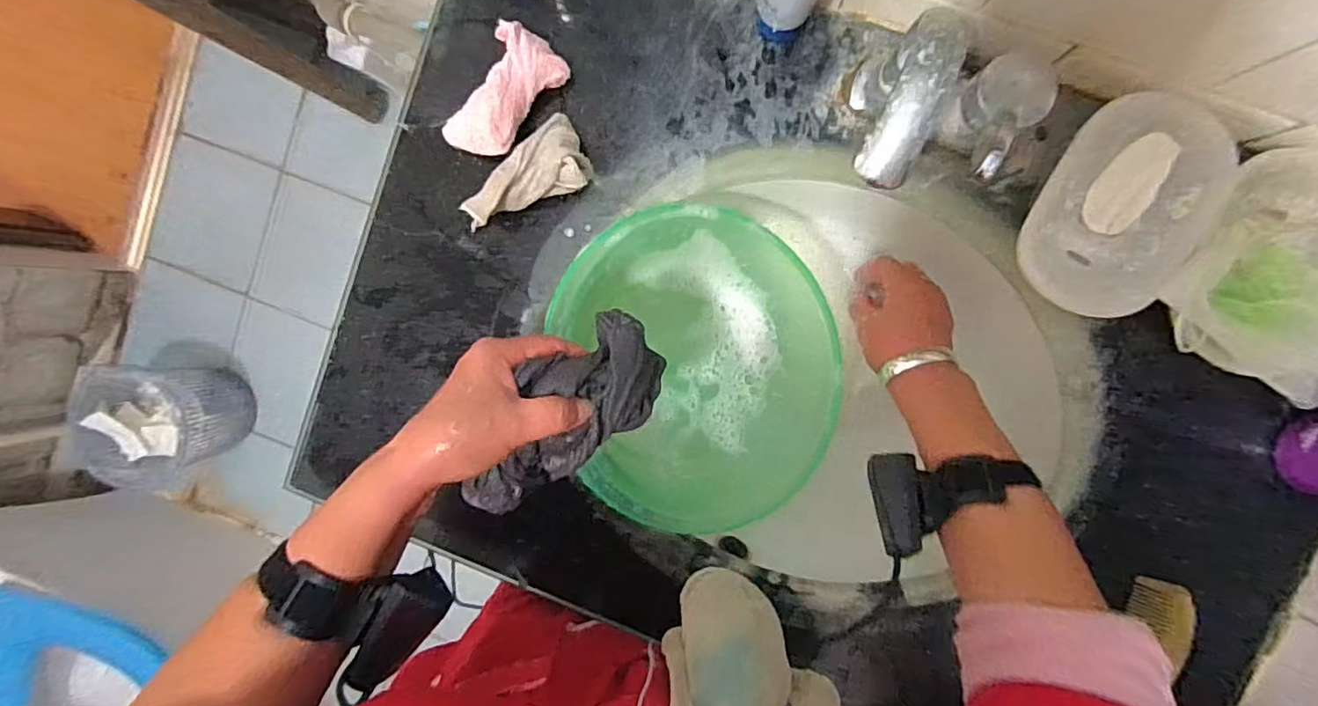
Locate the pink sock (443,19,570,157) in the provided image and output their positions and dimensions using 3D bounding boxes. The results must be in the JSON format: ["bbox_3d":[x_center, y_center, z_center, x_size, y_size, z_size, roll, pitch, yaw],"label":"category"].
[{"bbox_3d":[-0.118,-0.198,0.457,0.054,0.039,0.101,34,98,2],"label":"pink sock"}]

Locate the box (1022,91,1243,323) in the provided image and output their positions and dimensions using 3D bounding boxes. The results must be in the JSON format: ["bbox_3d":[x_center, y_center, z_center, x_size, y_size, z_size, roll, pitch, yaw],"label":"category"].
[{"bbox_3d":[0.322,-0.101,0.417,0.105,0.040,0.148,27,97,3],"label":"box"}]

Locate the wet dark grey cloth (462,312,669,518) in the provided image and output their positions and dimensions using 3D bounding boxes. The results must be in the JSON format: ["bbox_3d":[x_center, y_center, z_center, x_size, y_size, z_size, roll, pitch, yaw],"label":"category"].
[{"bbox_3d":[-0.059,0.045,0.384,0.070,0.047,0.156,41,84,1],"label":"wet dark grey cloth"}]

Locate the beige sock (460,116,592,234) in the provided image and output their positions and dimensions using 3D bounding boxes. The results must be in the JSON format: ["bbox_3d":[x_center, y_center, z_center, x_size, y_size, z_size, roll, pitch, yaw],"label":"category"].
[{"bbox_3d":[-0.108,-0.136,0.458,0.110,0.045,0.060,-25,92,8],"label":"beige sock"}]

